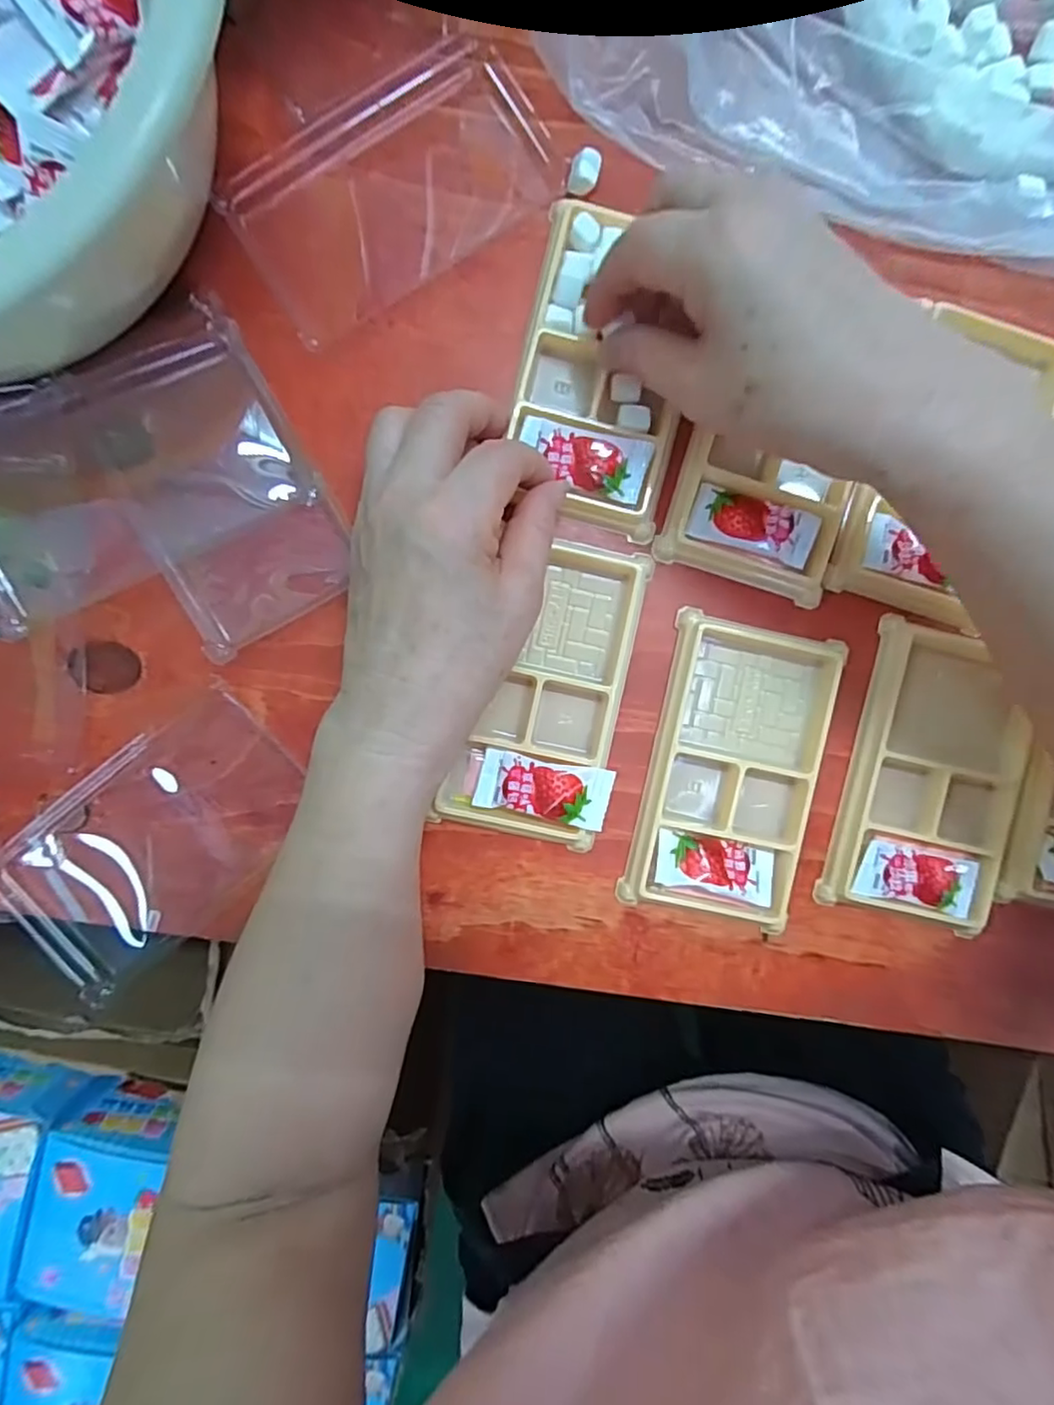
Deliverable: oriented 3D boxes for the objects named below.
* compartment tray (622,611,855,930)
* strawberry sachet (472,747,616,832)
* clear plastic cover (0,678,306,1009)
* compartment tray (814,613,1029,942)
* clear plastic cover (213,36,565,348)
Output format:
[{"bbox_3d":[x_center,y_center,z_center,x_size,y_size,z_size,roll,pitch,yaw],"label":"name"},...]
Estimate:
[{"bbox_3d":[0.095,0.032,0.284,0.073,0.016,0.134,13,91,-3],"label":"compartment tray"},{"bbox_3d":[0.008,0.039,0.284,0.059,0.013,0.026,11,91,-3],"label":"strawberry sachet"},{"bbox_3d":[-0.162,0.064,0.279,0.135,0.015,0.087,-39,93,-1],"label":"clear plastic cover"},{"bbox_3d":[0.189,0.035,0.285,0.078,0.019,0.132,9,92,-3],"label":"compartment tray"},{"bbox_3d":[-0.061,-0.230,0.278,0.137,0.014,0.082,-34,93,-1],"label":"clear plastic cover"}]

